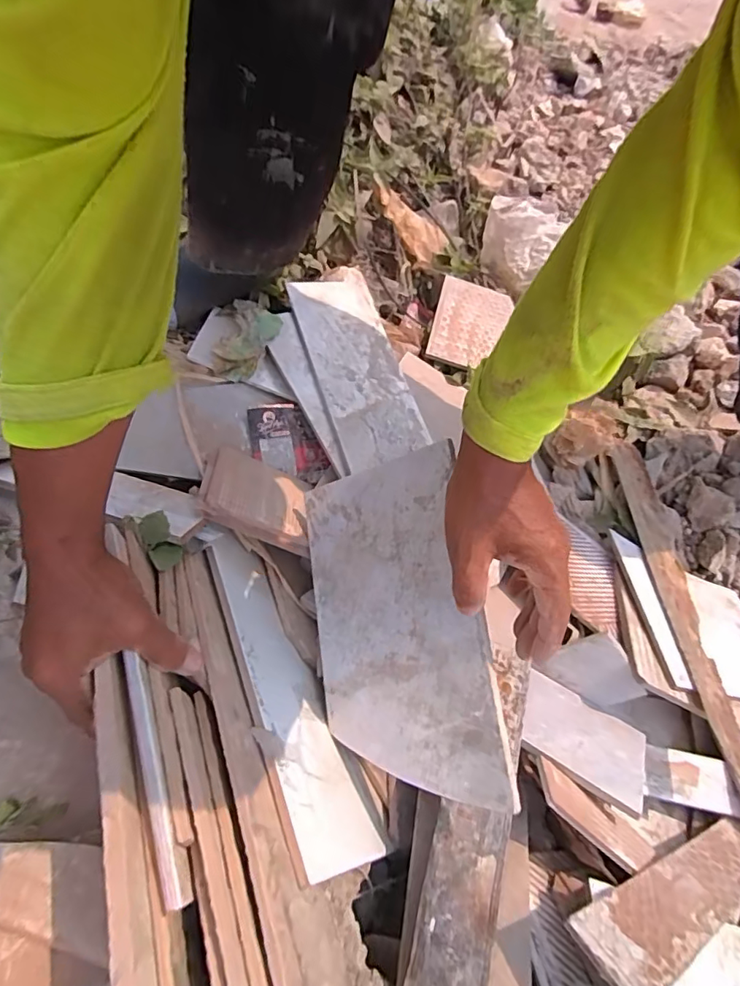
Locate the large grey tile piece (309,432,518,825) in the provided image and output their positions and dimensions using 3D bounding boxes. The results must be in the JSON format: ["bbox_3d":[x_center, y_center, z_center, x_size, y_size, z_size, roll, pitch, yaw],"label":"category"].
[{"bbox_3d":[0.016,0.104,0.425,0.006,0.166,0.255,8,70,-48],"label":"large grey tile piece"}]

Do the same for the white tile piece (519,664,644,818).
[{"bbox_3d":[0.190,0.220,0.470,0.114,0.007,0.099,28,27,19],"label":"white tile piece"}]

